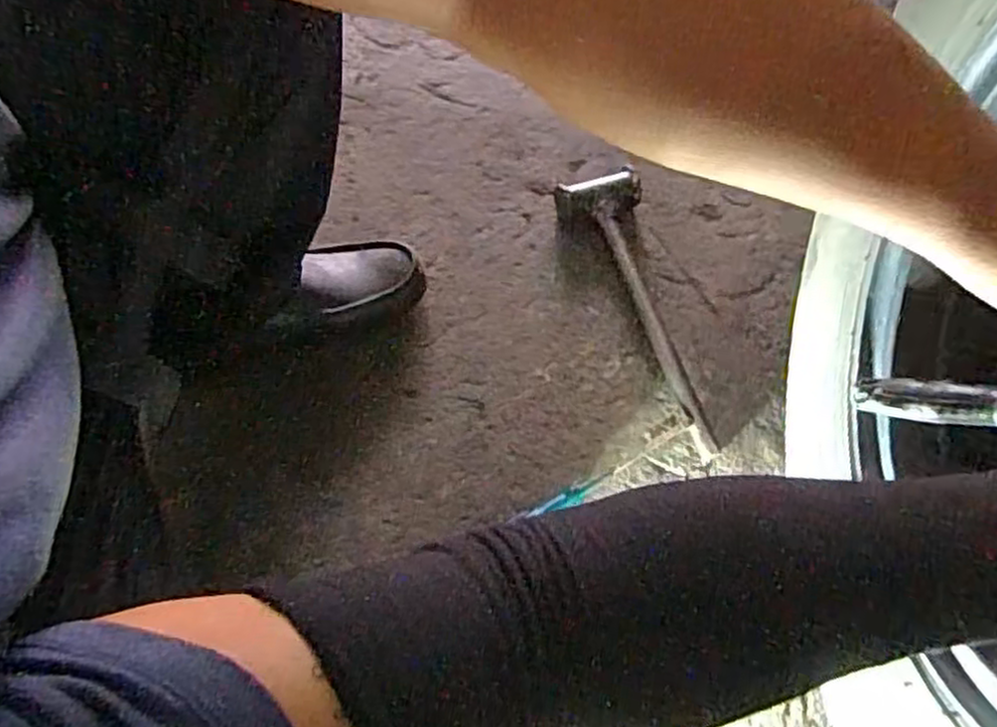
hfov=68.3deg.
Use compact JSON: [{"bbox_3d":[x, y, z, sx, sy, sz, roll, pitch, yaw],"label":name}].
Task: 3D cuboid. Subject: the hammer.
[{"bbox_3d":[0.166,-0.076,0.813,0.094,0.034,0.328,-19,67,-9],"label":"hammer"}]

